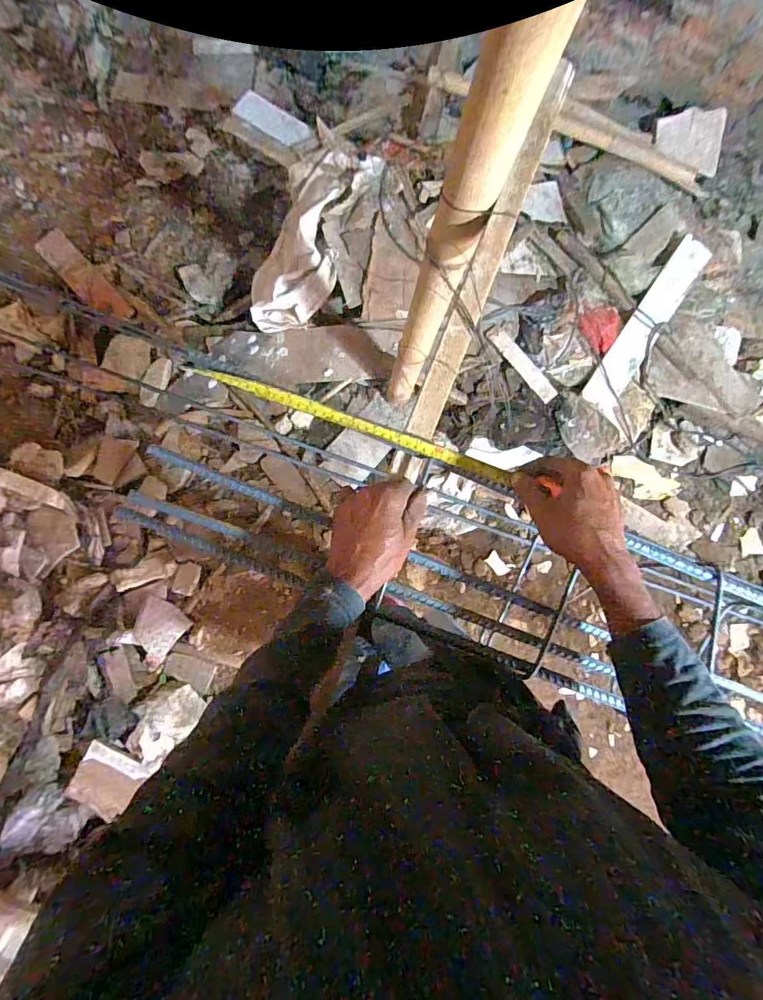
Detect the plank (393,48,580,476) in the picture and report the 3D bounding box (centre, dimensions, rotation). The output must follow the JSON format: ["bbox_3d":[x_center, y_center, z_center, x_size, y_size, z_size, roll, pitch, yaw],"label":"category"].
[{"bbox_3d":[0.128,-0.279,0.541,0.037,0.023,0.539,22,84,-2],"label":"plank"}]

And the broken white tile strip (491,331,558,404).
[{"bbox_3d":[0.420,-0.393,1.322,0.053,0.008,0.249,-38,89,-6],"label":"broken white tile strip"}]

